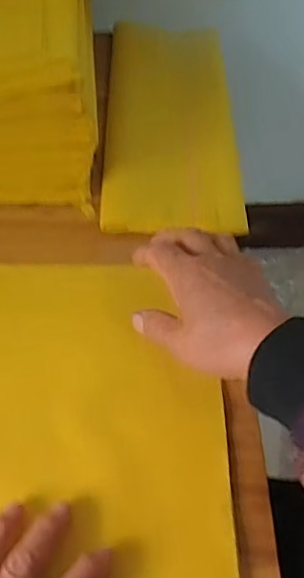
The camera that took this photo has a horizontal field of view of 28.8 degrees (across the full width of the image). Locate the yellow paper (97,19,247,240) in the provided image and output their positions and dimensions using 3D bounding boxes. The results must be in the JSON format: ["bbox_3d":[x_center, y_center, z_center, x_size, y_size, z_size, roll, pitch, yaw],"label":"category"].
[{"bbox_3d":[0.020,-0.177,0.607,0.127,0.007,0.306,2,54,-3],"label":"yellow paper"}]

